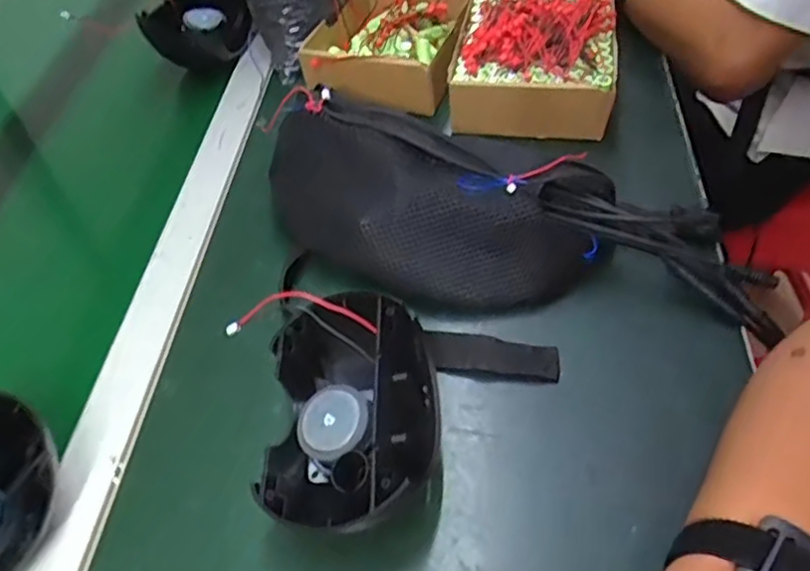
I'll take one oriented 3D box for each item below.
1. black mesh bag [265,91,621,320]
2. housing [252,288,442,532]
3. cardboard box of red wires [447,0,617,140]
[{"bbox_3d":[0.010,-0.057,0.487,0.257,0.083,0.114,15,53,19],"label":"black mesh bag"},{"bbox_3d":[-0.030,0.079,0.383,0.098,0.077,0.136,-3,49,5],"label":"housing"},{"bbox_3d":[0.115,-0.202,0.580,0.136,0.083,0.127,8,51,13],"label":"cardboard box of red wires"}]

